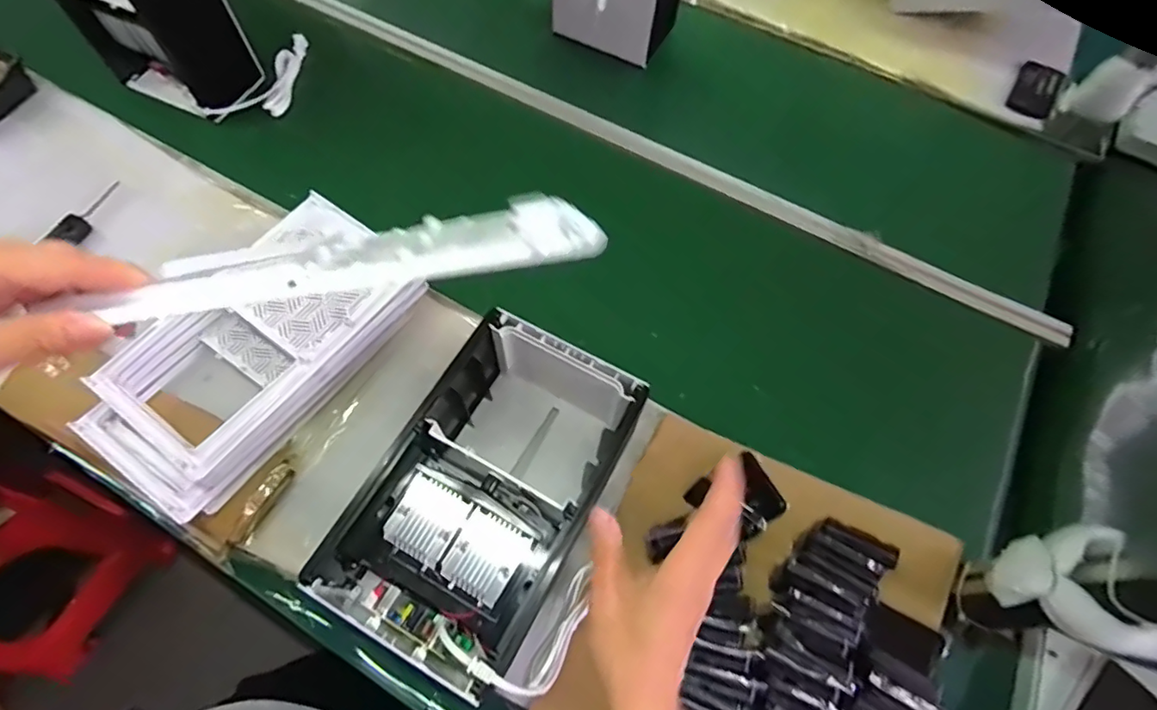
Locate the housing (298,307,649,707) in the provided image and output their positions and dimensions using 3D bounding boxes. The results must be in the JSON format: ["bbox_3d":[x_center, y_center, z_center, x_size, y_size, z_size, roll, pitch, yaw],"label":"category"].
[{"bbox_3d":[-0.091,0.145,0.629,0.205,0.130,0.366,28,67,12],"label":"housing"}]

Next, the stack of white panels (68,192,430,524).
[{"bbox_3d":[-0.410,0.008,0.707,0.202,0.100,0.376,35,68,14],"label":"stack of white panels"}]

